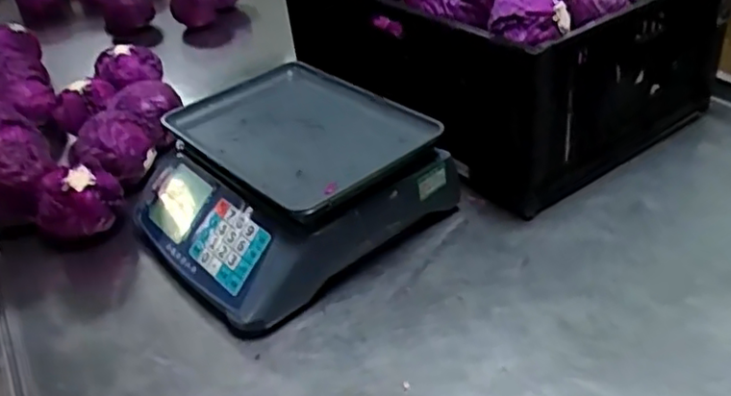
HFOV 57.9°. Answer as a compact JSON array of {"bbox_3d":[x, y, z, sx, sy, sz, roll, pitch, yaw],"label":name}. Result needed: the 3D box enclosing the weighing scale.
[{"bbox_3d":[-0.120,-0.027,0.896,0.347,0.150,0.340,-33,43,-31],"label":"weighing scale"}]

